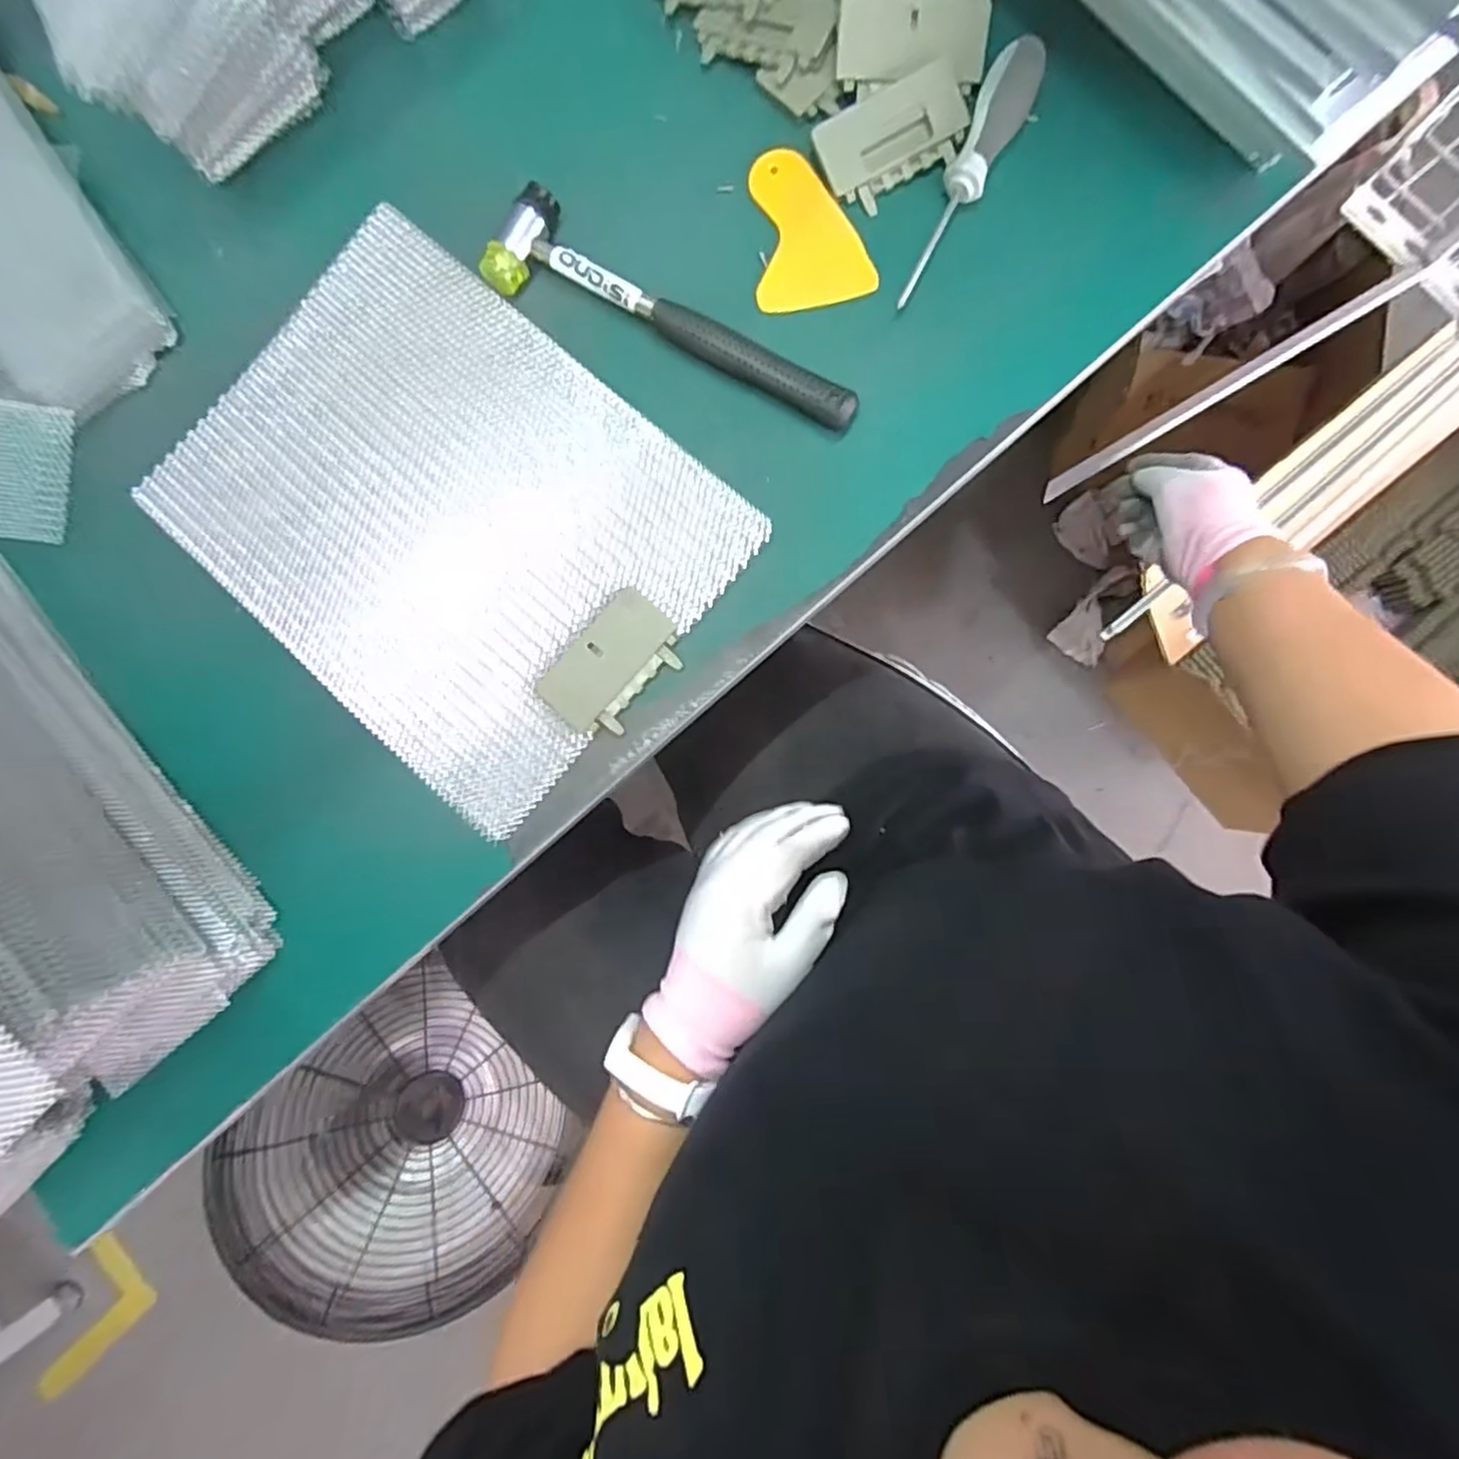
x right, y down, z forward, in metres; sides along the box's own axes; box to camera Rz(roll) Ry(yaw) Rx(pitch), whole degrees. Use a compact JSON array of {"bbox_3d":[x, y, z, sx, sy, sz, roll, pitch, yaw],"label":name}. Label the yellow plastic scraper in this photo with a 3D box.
[{"bbox_3d":[0.045,-0.303,0.418,0.068,0.004,0.098,-11,86,6],"label":"yellow plastic scraper"}]

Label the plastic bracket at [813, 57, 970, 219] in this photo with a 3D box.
[{"bbox_3d":[0.097,-0.350,0.407,0.084,0.015,0.054,-25,85,5],"label":"plastic bracket"}]

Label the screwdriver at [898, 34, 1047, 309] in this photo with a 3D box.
[{"bbox_3d":[0.138,-0.316,0.396,0.028,0.024,0.147,25,91,7],"label":"screwdriver"}]

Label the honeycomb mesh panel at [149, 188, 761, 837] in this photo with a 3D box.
[{"bbox_3d":[-0.176,-0.136,0.424,0.325,0.021,0.246,42,93,6],"label":"honeycomb mesh panel"}]

